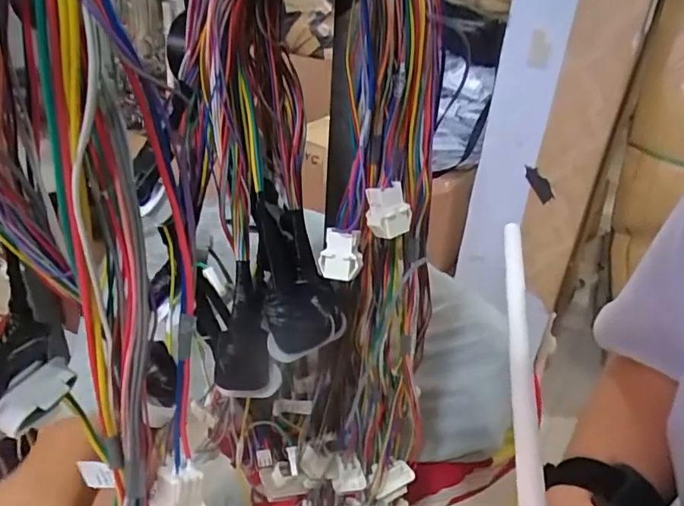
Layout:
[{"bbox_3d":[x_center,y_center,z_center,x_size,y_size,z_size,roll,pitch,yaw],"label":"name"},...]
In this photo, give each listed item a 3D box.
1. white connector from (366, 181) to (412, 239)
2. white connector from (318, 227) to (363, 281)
[{"bbox_3d":[0.030,-0.026,0.329,0.027,0.029,0.016,-6,32,-17],"label":"white connector"},{"bbox_3d":[-0.001,0.000,0.335,0.027,0.028,0.015,5,31,1],"label":"white connector"}]

